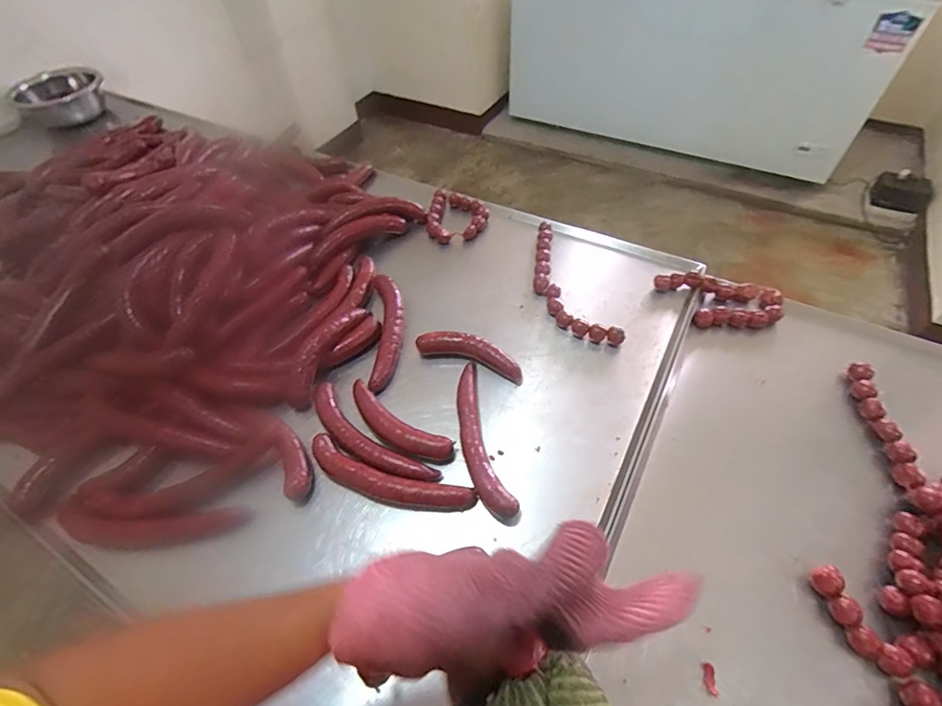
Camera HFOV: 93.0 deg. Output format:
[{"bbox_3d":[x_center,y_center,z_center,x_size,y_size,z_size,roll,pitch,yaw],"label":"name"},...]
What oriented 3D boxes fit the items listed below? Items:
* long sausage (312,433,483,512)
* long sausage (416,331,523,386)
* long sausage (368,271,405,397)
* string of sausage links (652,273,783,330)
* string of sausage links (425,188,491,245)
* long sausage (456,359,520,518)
[{"bbox_3d":[-0.132,0.205,0.712,0.280,0.030,0.064,15,56,14],"label":"long sausage"},{"bbox_3d":[0.000,0.001,0.867,0.216,0.039,0.064,17,56,15],"label":"long sausage"},{"bbox_3d":[-0.170,-0.046,0.912,0.069,0.048,0.285,-5,53,-1],"label":"long sausage"},{"bbox_3d":[0.515,-0.109,0.930,0.236,0.038,0.136,-3,53,1],"label":"string of sausage links"},{"bbox_3d":[-0.033,-0.348,1.136,0.151,0.027,0.179,2,54,4],"label":"string of sausage links"},{"bbox_3d":[0.012,0.138,0.752,0.057,0.044,0.279,-13,54,-7],"label":"long sausage"}]

